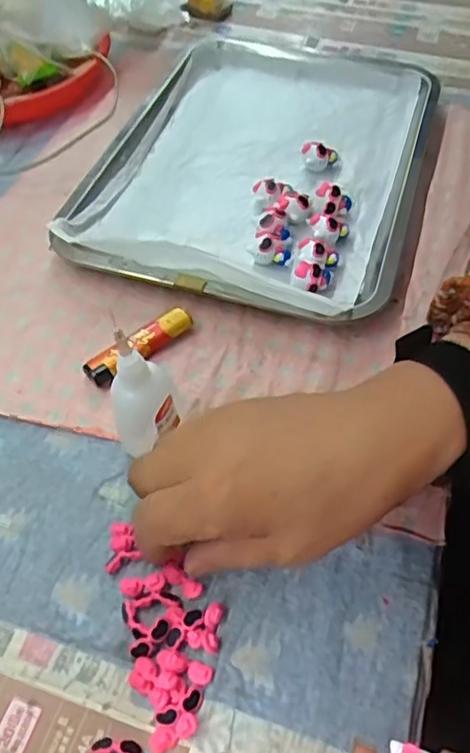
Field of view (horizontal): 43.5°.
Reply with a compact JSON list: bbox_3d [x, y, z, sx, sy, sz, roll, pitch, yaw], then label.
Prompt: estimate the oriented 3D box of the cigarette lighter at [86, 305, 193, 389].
[{"bbox_3d":[-0.064,-0.021,0.398,0.078,0.017,0.019,-37,63,-23],"label":"cigarette lighter"}]

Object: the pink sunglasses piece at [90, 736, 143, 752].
[{"bbox_3d":[-0.054,0.170,0.270,0.023,0.006,0.009,5,55,3],"label":"pink sunglasses piece"}]

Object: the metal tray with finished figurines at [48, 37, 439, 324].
[{"bbox_3d":[0.026,-0.187,0.501,0.252,0.032,0.325,15,56,10],"label":"metal tray with finished figurines"}]

